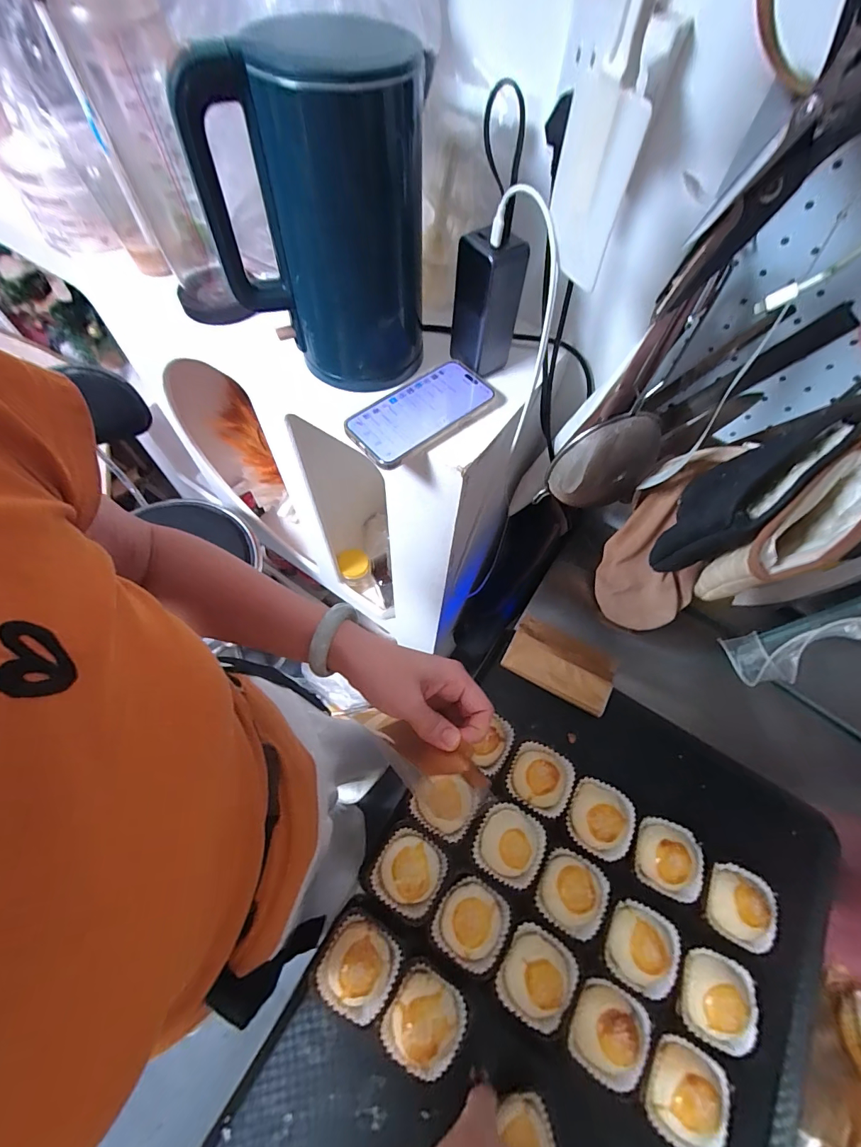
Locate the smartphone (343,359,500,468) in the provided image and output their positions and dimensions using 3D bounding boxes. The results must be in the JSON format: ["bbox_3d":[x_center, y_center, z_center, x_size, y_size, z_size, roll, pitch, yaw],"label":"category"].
[{"bbox_3d":[-0.009,-0.172,0.460,0.158,0.014,0.076,-37,71,-18],"label":"smartphone"}]

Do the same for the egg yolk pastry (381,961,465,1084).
[{"bbox_3d":[-0.005,0.409,0.395,0.068,0.045,0.064,1,63,-2],"label":"egg yolk pastry"}]

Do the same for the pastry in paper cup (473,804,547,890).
[{"bbox_3d":[0.084,0.279,0.444,0.068,0.022,0.071,1,63,-2],"label":"pastry in paper cup"}]

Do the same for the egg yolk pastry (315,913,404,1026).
[{"bbox_3d":[-0.067,0.372,0.408,0.068,0.051,0.065,1,63,-2],"label":"egg yolk pastry"}]

